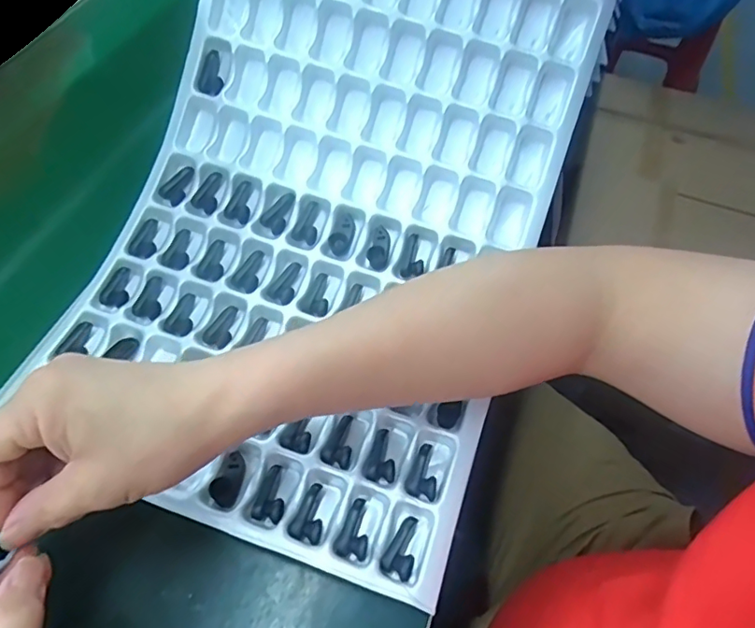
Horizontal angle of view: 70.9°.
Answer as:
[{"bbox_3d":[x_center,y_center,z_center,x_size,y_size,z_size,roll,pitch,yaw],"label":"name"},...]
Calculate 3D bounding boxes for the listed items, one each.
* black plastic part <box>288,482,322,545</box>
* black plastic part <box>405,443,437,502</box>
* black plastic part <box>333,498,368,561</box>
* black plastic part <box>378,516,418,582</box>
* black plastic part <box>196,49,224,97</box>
[{"bbox_3d":[-0.041,0.128,0.341,0.020,0.009,0.034,20,58,11],"label":"black plastic part"},{"bbox_3d":[0.032,0.105,0.355,0.020,0.006,0.034,15,57,8],"label":"black plastic part"},{"bbox_3d":[-0.013,0.137,0.338,0.020,0.010,0.035,15,57,8],"label":"black plastic part"},{"bbox_3d":[0.018,0.146,0.329,0.020,0.006,0.035,30,60,17],"label":"black plastic part"},{"bbox_3d":[-0.141,-0.207,0.456,0.021,0.006,0.035,21,101,-4],"label":"black plastic part"}]

